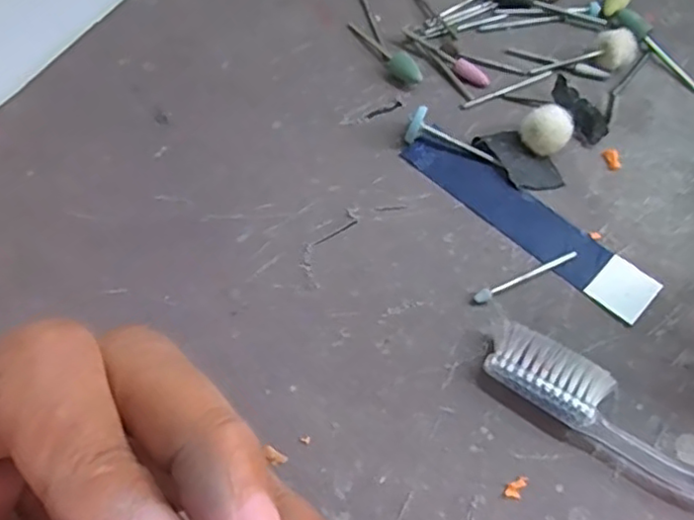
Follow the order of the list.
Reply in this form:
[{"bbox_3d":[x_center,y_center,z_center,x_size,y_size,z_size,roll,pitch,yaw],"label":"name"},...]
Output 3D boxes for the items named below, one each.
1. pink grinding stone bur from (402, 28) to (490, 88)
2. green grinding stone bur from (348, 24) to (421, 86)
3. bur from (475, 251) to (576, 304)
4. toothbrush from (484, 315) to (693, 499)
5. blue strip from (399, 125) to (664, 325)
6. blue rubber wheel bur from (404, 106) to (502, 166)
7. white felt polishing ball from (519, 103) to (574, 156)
[{"bbox_3d":[0.041,-0.086,0.270,0.044,0.005,0.007,37,67,17],"label":"pink grinding stone bur"},{"bbox_3d":[0.016,-0.089,0.268,0.008,0.009,0.045,-30,67,-16],"label":"green grinding stone bur"},{"bbox_3d":[0.063,0.005,0.222,0.042,0.004,0.004,-25,65,-14],"label":"bur"},{"bbox_3d":[0.126,0.072,0.183,0.185,0.013,0.019,29,65,13],"label":"toothbrush"},{"bbox_3d":[0.066,-0.016,0.234,0.101,0.004,0.021,40,68,18],"label":"blue strip"},{"bbox_3d":[0.041,-0.045,0.245,0.037,0.011,0.010,25,63,-4],"label":"blue rubber wheel bur"},{"bbox_3d":[0.076,-0.049,0.243,0.018,0.015,0.014,25,64,11],"label":"white felt polishing ball"}]

